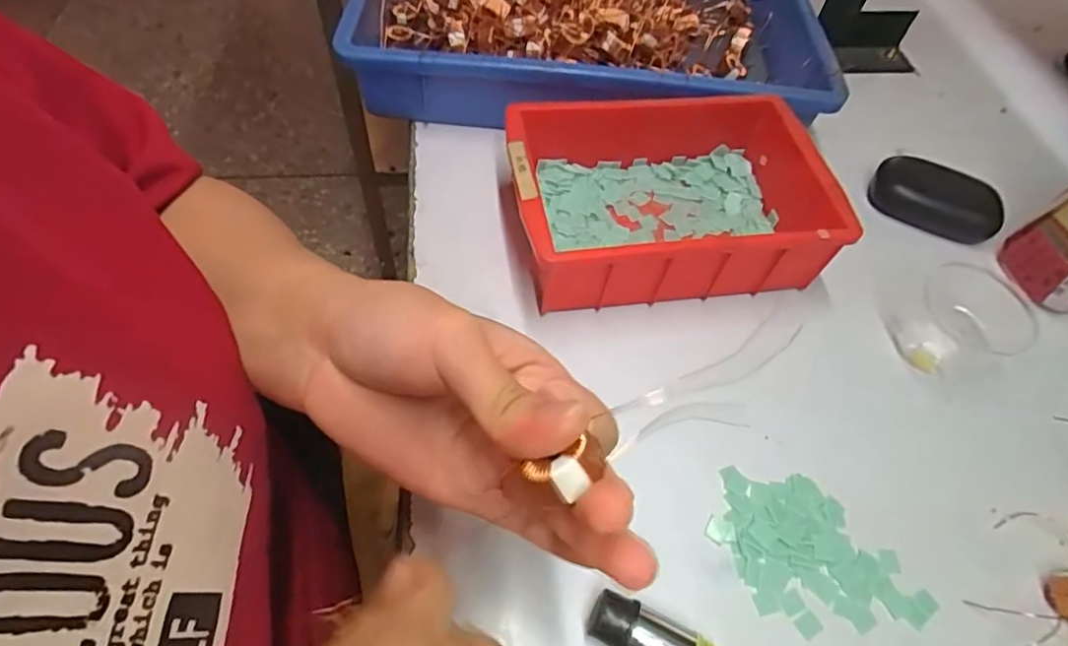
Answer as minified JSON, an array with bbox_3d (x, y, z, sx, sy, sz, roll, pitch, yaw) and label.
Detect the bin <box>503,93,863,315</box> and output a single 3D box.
[{"bbox_3d":[0.083,-0.077,0.377,0.192,0.069,0.133,-9,56,-10],"label":"bin"}]

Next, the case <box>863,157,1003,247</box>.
[{"bbox_3d":[0.306,-0.095,0.433,0.089,0.033,0.046,33,59,18],"label":"case"}]

